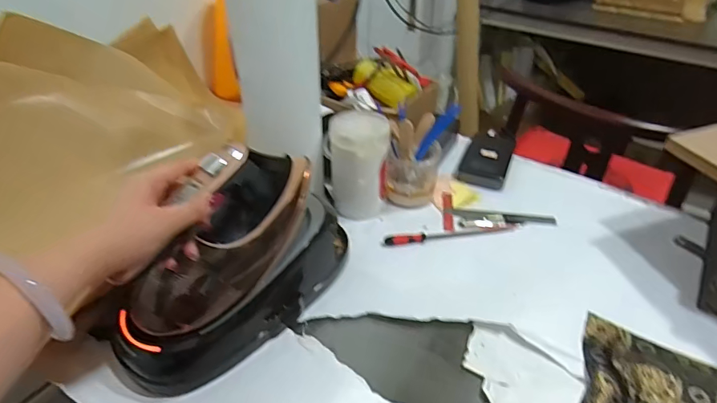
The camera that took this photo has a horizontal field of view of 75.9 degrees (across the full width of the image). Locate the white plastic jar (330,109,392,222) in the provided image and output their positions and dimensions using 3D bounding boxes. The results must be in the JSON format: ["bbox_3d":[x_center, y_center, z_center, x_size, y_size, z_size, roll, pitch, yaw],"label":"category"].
[{"bbox_3d":[0.003,-0.054,0.683,0.084,0.143,0.093,3,38,4],"label":"white plastic jar"}]

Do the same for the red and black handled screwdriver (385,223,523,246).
[{"bbox_3d":[0.140,0.042,0.669,0.206,0.019,0.016,-10,39,-7],"label":"red and black handled screwdriver"}]

